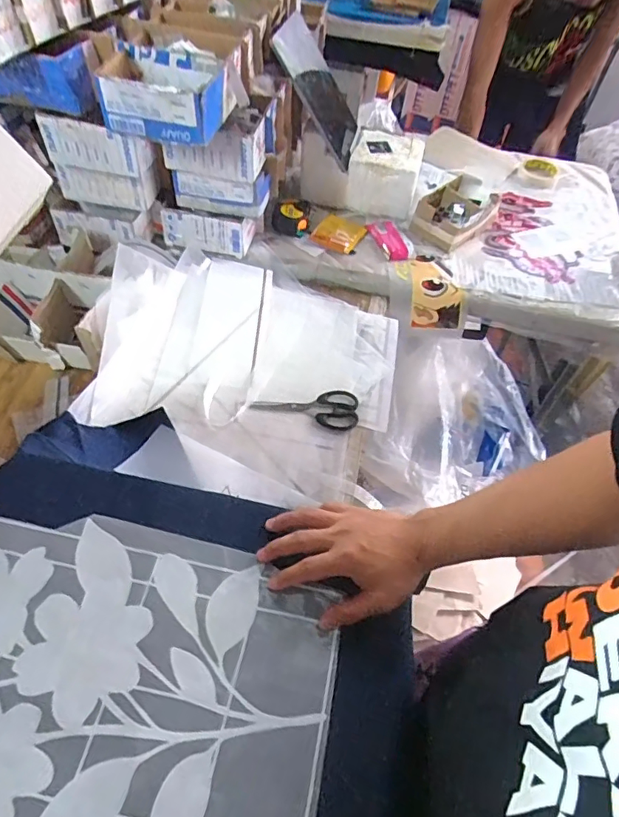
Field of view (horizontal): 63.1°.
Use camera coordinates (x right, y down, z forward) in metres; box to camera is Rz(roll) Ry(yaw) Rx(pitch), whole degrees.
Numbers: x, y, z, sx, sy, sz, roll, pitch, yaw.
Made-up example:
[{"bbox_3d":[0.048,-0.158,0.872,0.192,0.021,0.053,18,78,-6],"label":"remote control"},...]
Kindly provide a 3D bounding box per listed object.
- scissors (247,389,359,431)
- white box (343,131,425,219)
[{"bbox_3d":[-0.004,-0.010,0.791,0.164,0.005,0.071,13,53,6],"label":"scissors"},{"bbox_3d":[0.159,-0.489,1.049,0.143,0.109,0.135,14,53,6],"label":"white box"}]

